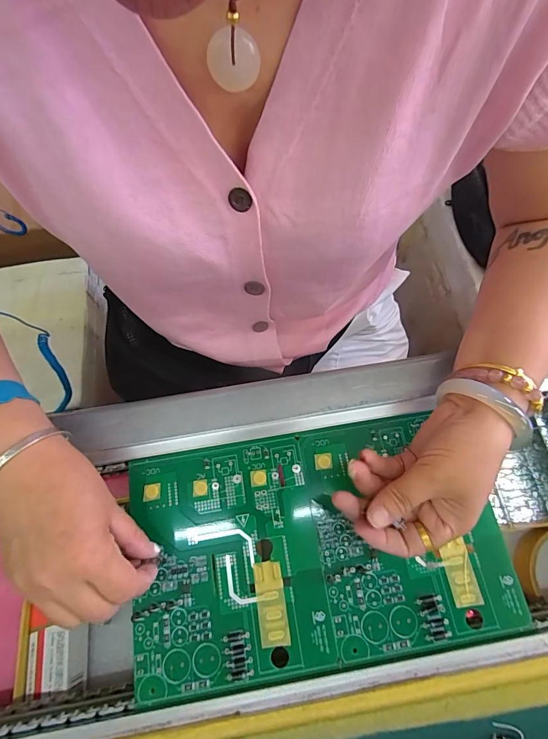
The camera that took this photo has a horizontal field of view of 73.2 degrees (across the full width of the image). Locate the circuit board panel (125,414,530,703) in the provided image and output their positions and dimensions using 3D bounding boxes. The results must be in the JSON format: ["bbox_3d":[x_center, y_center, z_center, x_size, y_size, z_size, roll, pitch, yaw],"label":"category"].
[{"bbox_3d":[0.030,0.130,0.281,0.272,0.011,0.152,-9,65,-3],"label":"circuit board panel"}]

